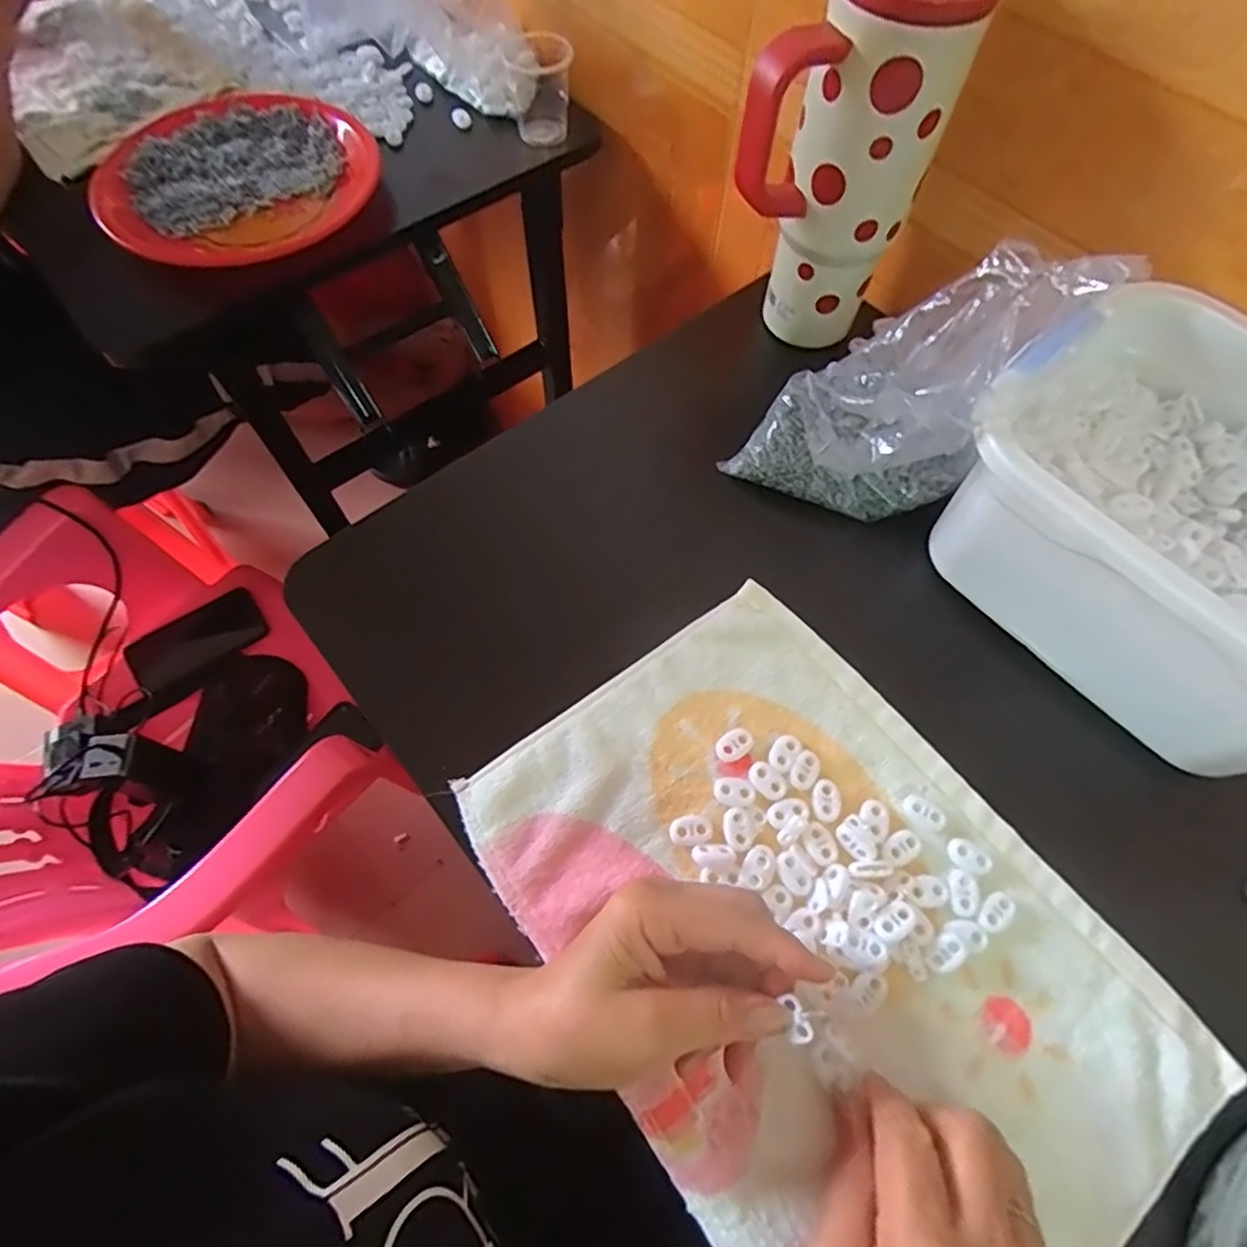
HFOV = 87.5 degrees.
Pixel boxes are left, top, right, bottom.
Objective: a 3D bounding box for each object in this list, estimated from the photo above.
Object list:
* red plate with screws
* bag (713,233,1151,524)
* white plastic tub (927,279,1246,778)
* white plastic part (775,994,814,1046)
[{"bbox_3d":[-0.346,-0.401,0.577,0.223,0.039,0.225,0,64,-1],"label":"red plate with screws"},{"bbox_3d":[0.161,-0.142,0.390,0.132,0.143,0.110,34,69,13],"label":"bag"},{"bbox_3d":[0.314,-0.048,0.356,0.187,0.108,0.233,-36,72,-17],"label":"white plastic tub"},{"bbox_3d":[0.070,0.162,0.267,0.009,0.004,0.019,-15,67,-9],"label":"white plastic part"}]

